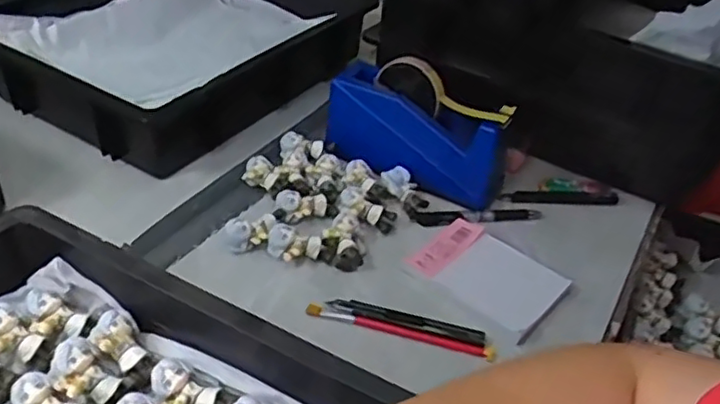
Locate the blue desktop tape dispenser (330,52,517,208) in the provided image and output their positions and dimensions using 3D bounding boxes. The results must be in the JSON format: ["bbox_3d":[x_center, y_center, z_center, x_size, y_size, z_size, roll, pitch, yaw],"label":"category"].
[{"bbox_3d":[0.064,-0.086,0.711,0.199,0.127,0.064,23,40,20],"label":"blue desktop tape dispenser"}]

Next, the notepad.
[{"bbox_3d":[0.121,0.064,0.614,0.086,0.009,0.131,-35,53,-30],"label":"notepad"}]

